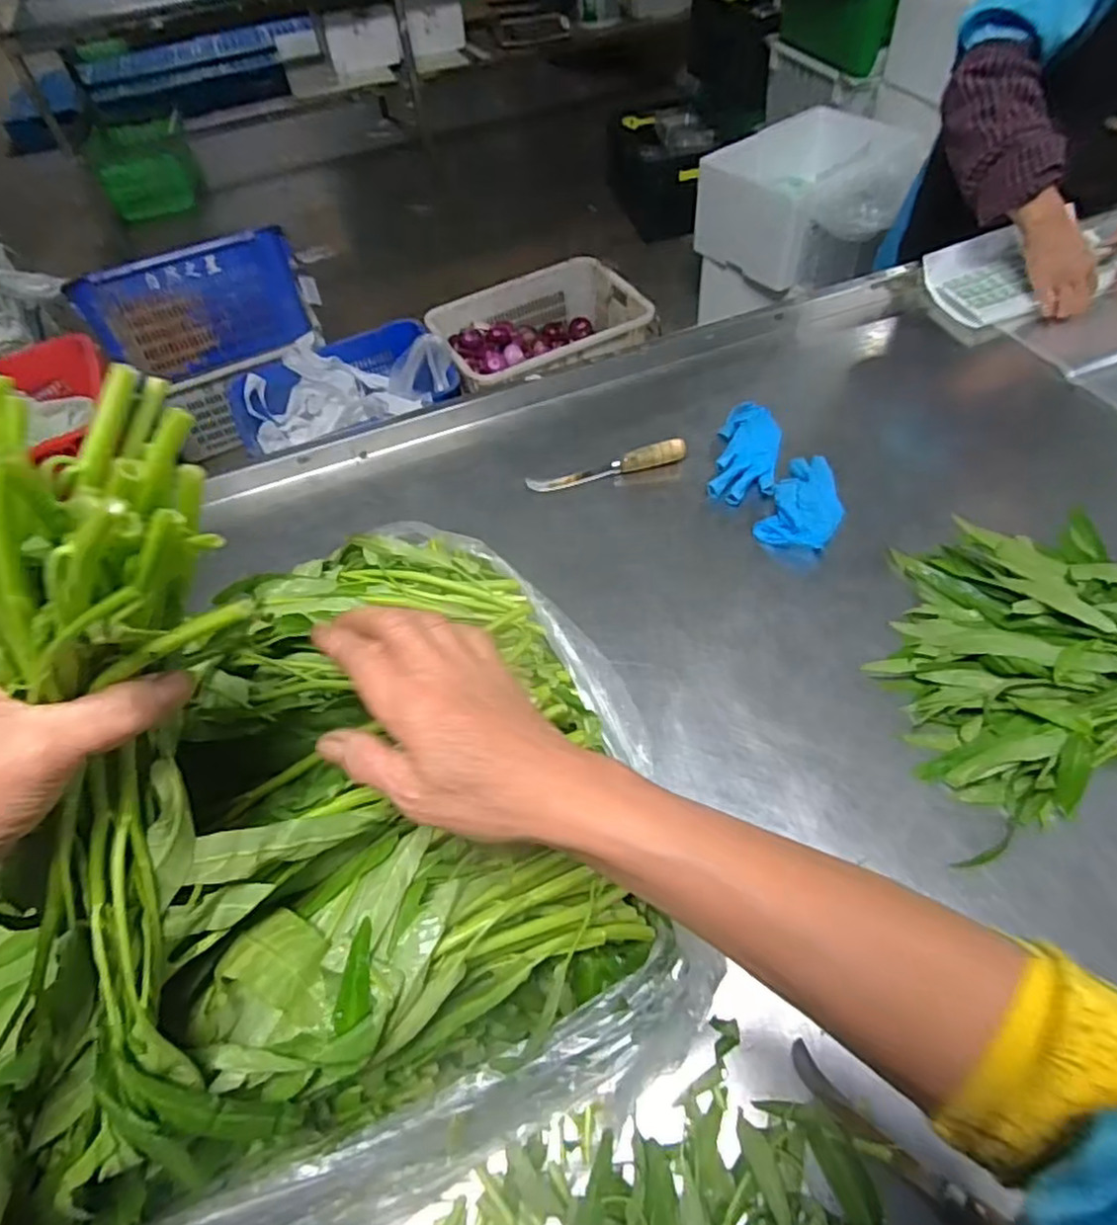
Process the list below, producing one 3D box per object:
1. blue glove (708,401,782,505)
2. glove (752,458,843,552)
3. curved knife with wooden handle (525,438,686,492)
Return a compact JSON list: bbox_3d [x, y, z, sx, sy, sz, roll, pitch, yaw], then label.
[{"bbox_3d":[0.242,-0.206,0.864,0.079,0.031,0.167,10,55,12],"label":"blue glove"},{"bbox_3d":[0.299,-0.132,0.805,0.085,0.035,0.145,26,60,22],"label":"glove"},{"bbox_3d":[0.062,-0.188,0.869,0.204,0.038,0.024,-10,54,-2],"label":"curved knife with wooden handle"}]

